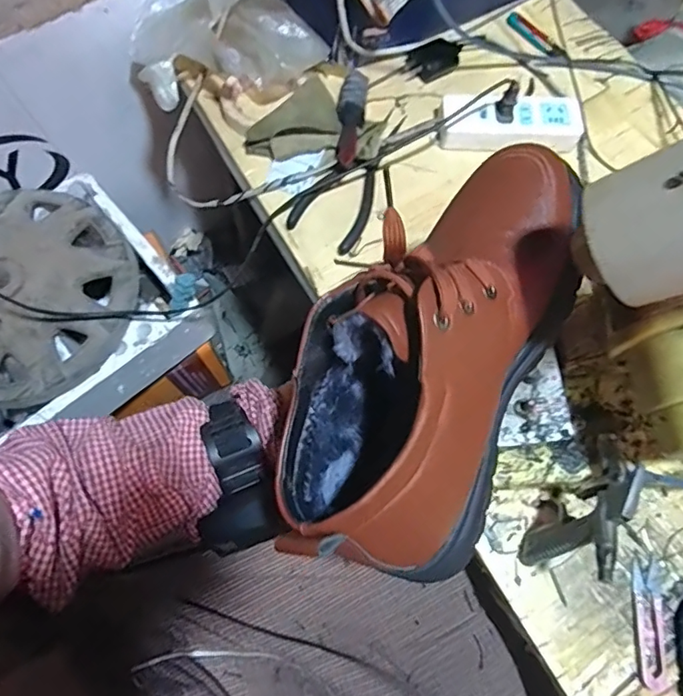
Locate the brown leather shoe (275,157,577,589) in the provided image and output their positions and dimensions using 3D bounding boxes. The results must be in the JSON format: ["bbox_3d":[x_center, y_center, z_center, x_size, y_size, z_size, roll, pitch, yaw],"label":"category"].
[{"bbox_3d":[0.055,-0.009,0.326,0.100,0.172,0.272,17,70,41],"label":"brown leather shoe"}]

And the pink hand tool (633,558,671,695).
[{"bbox_3d":[0.260,0.231,0.444,0.027,0.005,0.095,10,70,2],"label":"pink hand tool"}]

